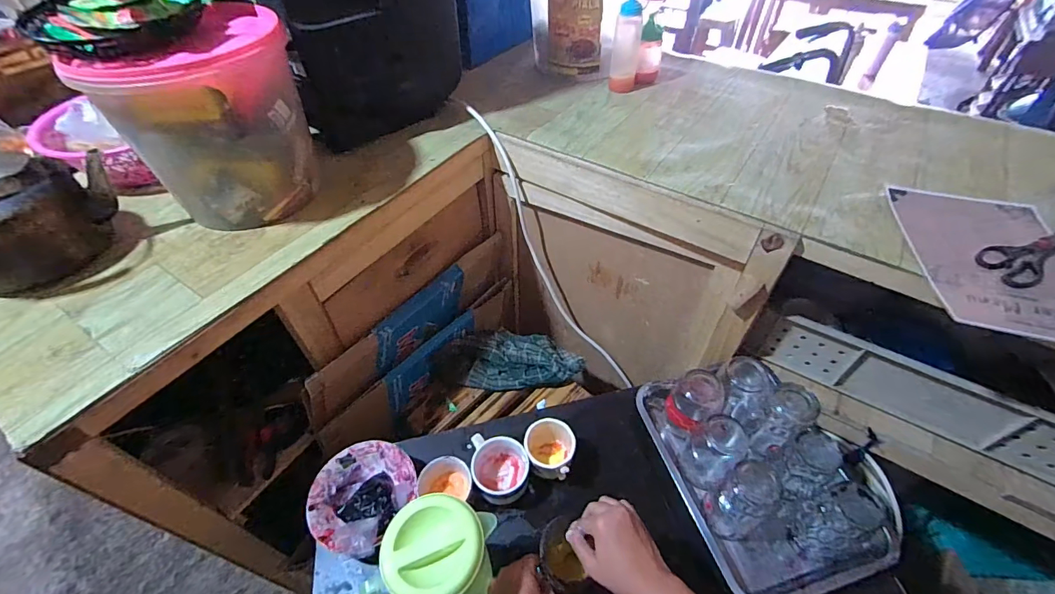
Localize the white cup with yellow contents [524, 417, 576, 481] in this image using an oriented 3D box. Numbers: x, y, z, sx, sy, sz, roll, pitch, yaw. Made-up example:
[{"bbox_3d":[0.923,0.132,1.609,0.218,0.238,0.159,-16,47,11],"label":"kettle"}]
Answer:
[{"bbox_3d":[0.035,0.240,0.700,0.077,0.072,0.083,-1,50,1],"label":"white cup with yellow contents"}]

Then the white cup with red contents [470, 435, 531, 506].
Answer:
[{"bbox_3d":[-0.041,0.265,0.686,0.084,0.061,0.096,-5,50,-3],"label":"white cup with red contents"}]

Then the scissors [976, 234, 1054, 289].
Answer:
[{"bbox_3d":[0.698,-0.066,0.619,0.196,0.008,0.068,-27,54,-20],"label":"scissors"}]

